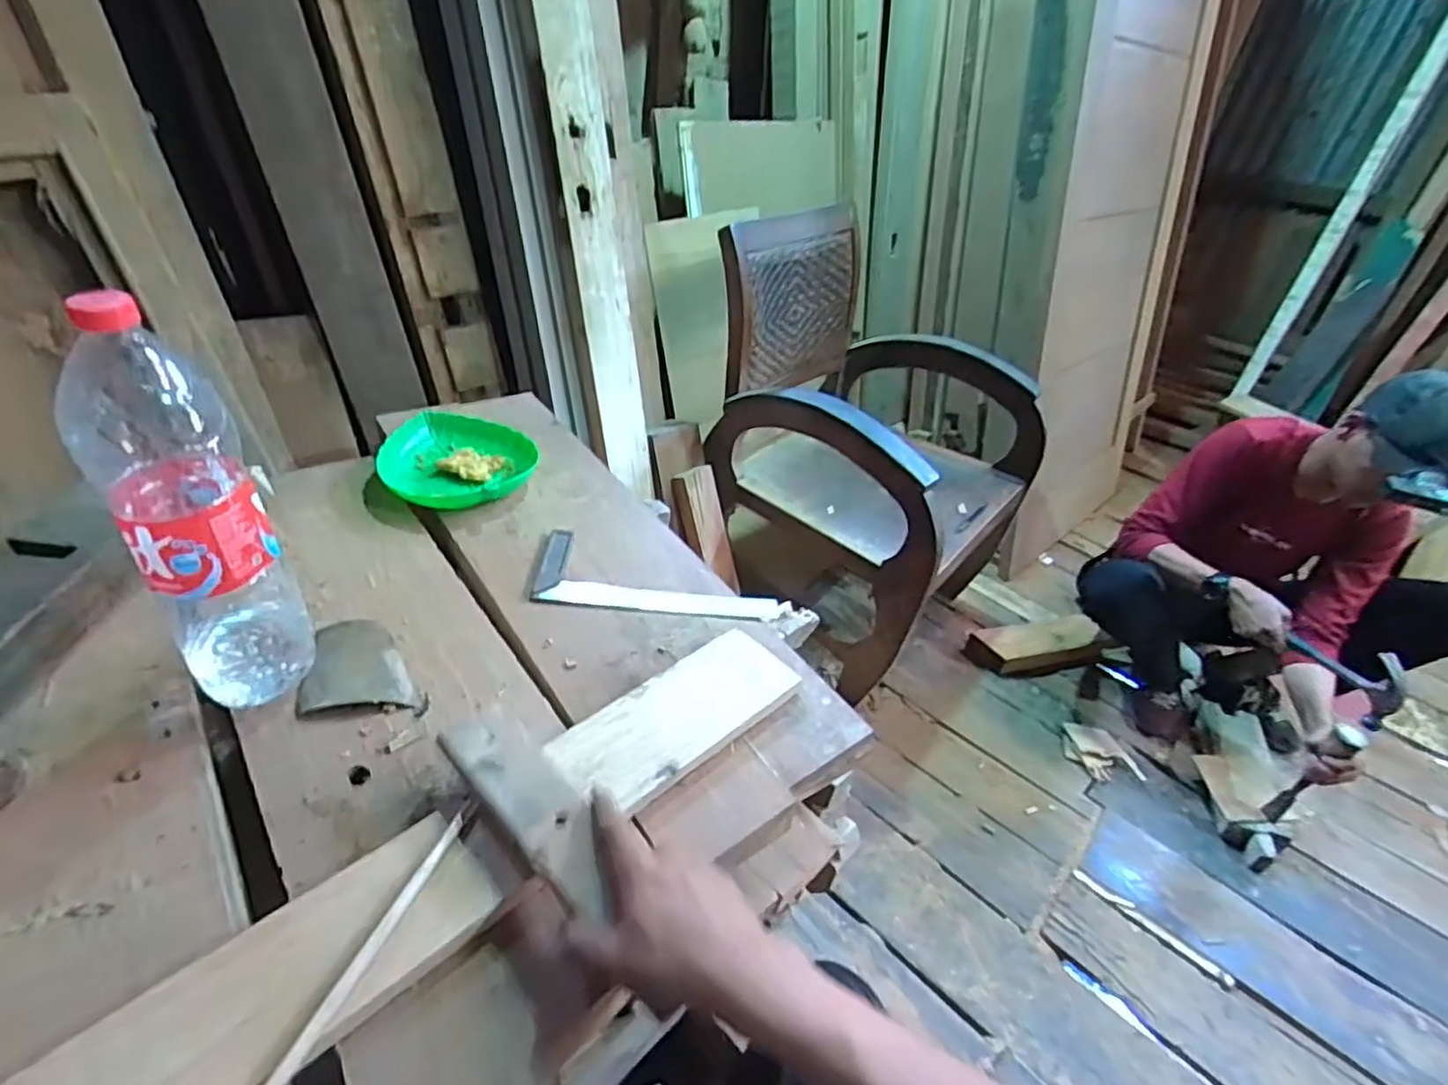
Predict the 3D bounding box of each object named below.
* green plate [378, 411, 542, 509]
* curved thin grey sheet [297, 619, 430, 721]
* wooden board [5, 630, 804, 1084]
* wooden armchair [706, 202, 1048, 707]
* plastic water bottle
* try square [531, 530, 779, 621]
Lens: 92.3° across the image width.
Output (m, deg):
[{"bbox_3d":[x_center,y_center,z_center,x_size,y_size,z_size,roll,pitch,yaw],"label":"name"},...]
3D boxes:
[{"bbox_3d":[-0.324,-0.099,0.857,0.171,0.039,0.172,5,36,-4],"label":"green plate"},{"bbox_3d":[-0.309,0.105,0.608,0.096,0.014,0.107,-3,37,-14],"label":"curved thin grey sheet"},{"bbox_3d":[-0.187,0.220,0.450,0.086,0.022,0.647,34,43,31],"label":"wooden board"},{"bbox_3d":[0.322,-0.197,1.551,0.592,0.825,0.603,29,41,26],"label":"wooden armchair"},{"bbox_3d":[-0.370,-0.007,0.495,0.089,0.309,0.079,-22,45,-34],"label":"plastic water bottle"},{"bbox_3d":[-0.070,0.035,0.754,0.253,0.007,0.110,6,36,-3],"label":"try square"}]

